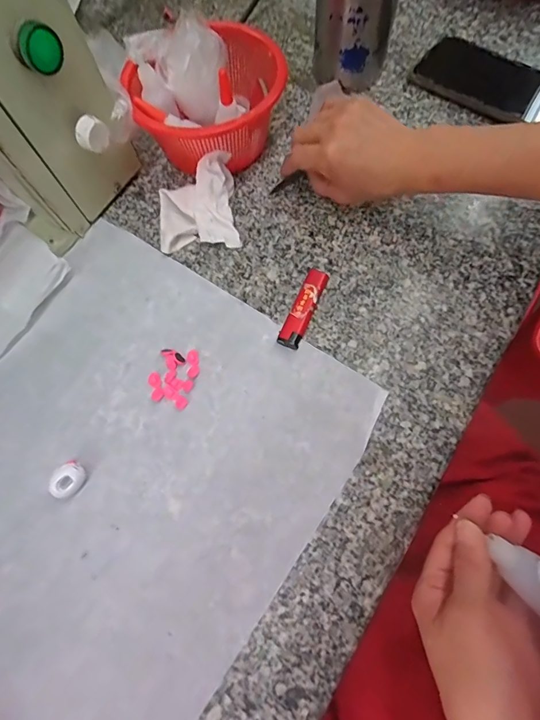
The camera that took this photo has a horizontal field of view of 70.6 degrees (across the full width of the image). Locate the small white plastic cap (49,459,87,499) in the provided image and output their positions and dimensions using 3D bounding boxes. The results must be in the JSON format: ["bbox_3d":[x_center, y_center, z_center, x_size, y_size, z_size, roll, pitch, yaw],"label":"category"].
[{"bbox_3d":[-0.149,0.089,0.285,0.018,0.020,0.026,9,70,5],"label":"small white plastic cap"}]

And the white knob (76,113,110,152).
[{"bbox_3d":[-0.148,-0.187,0.318,0.017,0.026,0.024,25,72,11],"label":"white knob"}]

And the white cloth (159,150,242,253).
[{"bbox_3d":[-0.069,-0.148,0.361,0.072,0.040,0.078,-6,70,0],"label":"white cloth"}]

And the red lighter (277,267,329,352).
[{"bbox_3d":[0.030,-0.045,0.332,0.019,0.011,0.075,22,72,10],"label":"red lighter"}]

